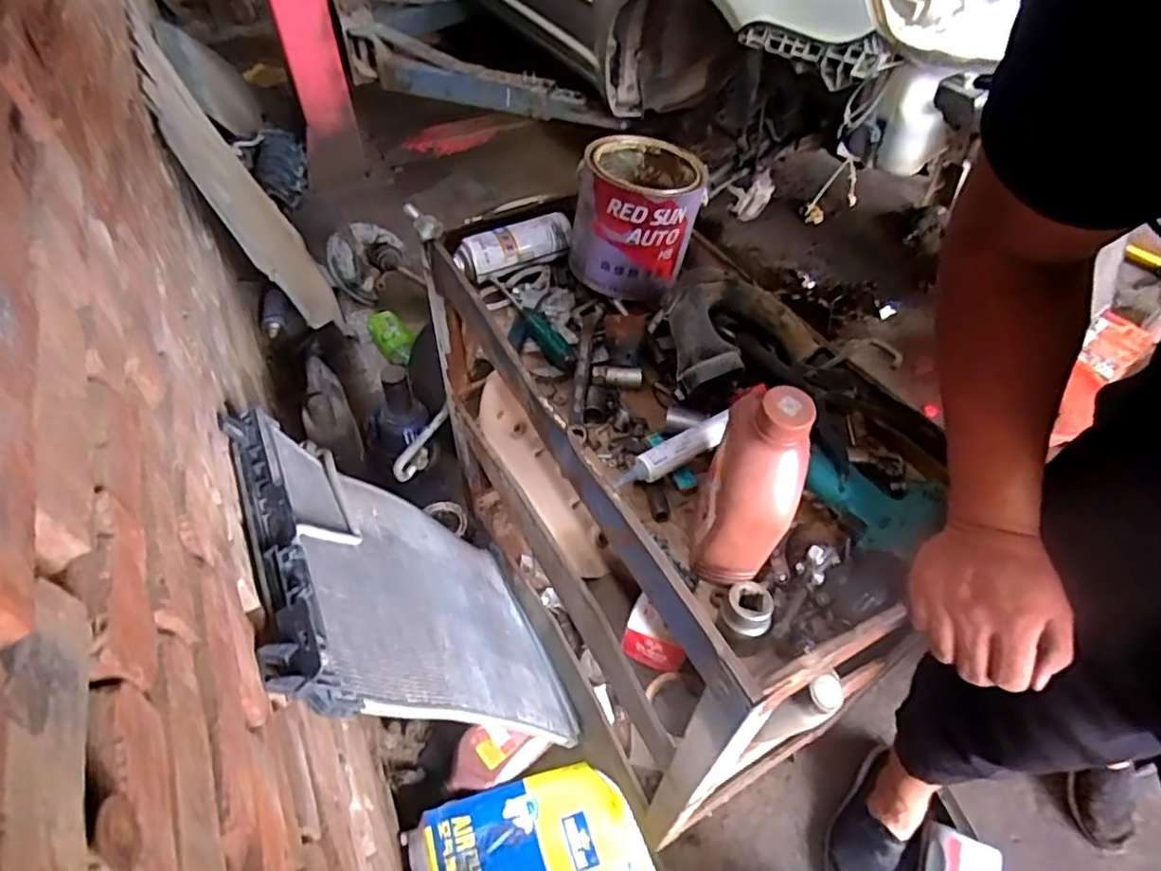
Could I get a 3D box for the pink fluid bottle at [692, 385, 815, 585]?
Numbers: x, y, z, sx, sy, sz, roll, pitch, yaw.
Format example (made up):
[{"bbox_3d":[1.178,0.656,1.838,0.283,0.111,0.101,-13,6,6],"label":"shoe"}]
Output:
[{"bbox_3d":[0.145,0.044,0.543,0.066,0.202,0.087,12,50,9],"label":"pink fluid bottle"}]

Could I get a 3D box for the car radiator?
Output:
[{"bbox_3d":[-0.238,0.243,1.000,0.037,0.693,0.456,-38,54,3],"label":"car radiator"}]

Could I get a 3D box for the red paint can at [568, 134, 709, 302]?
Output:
[{"bbox_3d":[0.073,-0.305,0.876,0.162,0.157,0.169,3,49,2],"label":"red paint can"}]

